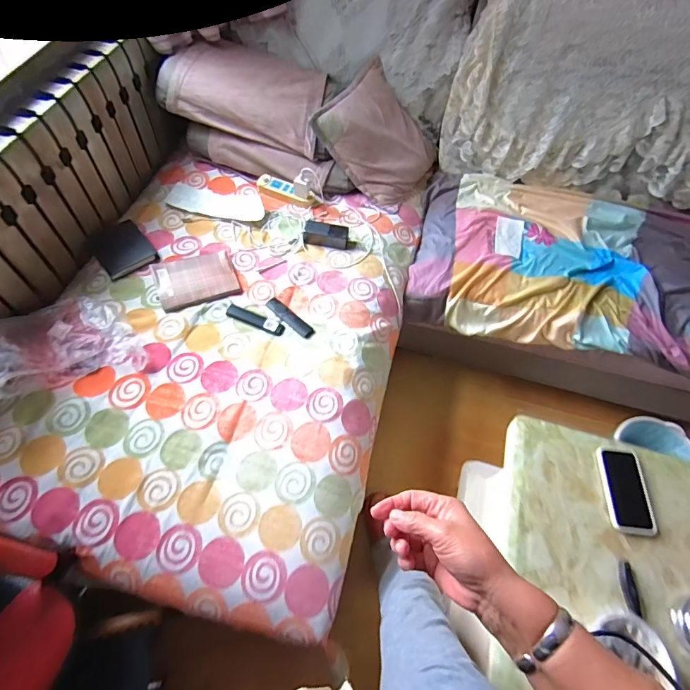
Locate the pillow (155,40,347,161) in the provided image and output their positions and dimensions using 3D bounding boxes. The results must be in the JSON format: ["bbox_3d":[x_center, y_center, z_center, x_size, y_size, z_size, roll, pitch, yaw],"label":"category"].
[{"bbox_3d":[-0.275,-0.793,1.285,0.486,0.169,0.339,11,56,4],"label":"pillow"}]

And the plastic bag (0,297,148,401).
[{"bbox_3d":[-0.634,-0.017,0.930,0.279,0.110,0.242,-24,61,-18],"label":"plastic bag"}]

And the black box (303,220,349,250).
[{"bbox_3d":[-0.054,-0.319,1.196,0.127,0.036,0.065,7,56,1],"label":"black box"}]

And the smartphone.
[{"bbox_3d":[0.566,0.291,0.834,0.088,0.011,0.163,6,62,1],"label":"smartphone"}]

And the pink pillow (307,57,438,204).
[{"bbox_3d":[0.120,-0.654,1.315,0.371,0.074,0.351,43,67,-18],"label":"pink pillow"}]

